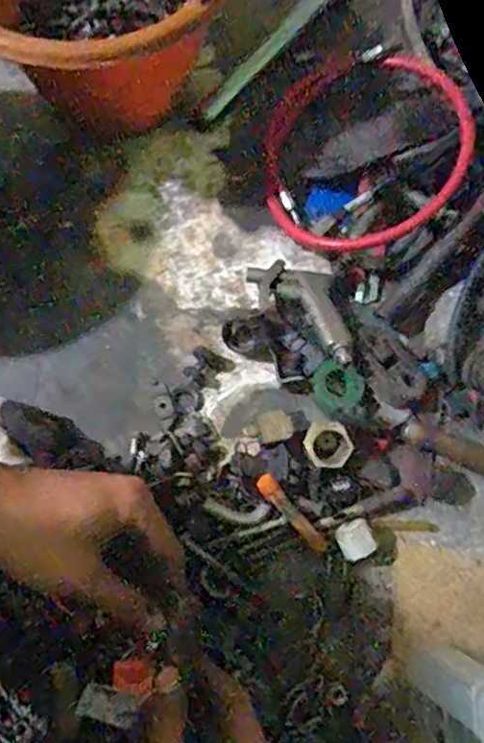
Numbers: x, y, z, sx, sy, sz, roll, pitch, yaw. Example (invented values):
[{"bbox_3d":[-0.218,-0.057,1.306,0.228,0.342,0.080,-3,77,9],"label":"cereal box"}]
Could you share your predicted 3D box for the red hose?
[{"bbox_3d":[0.107,-0.204,0.518,0.181,0.057,0.194,28,77,6],"label":"red hose"}]

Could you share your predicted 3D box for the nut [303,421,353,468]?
[{"bbox_3d":[0.069,0.058,0.464,0.034,0.018,0.040,-29,76,10],"label":"nut"}]

